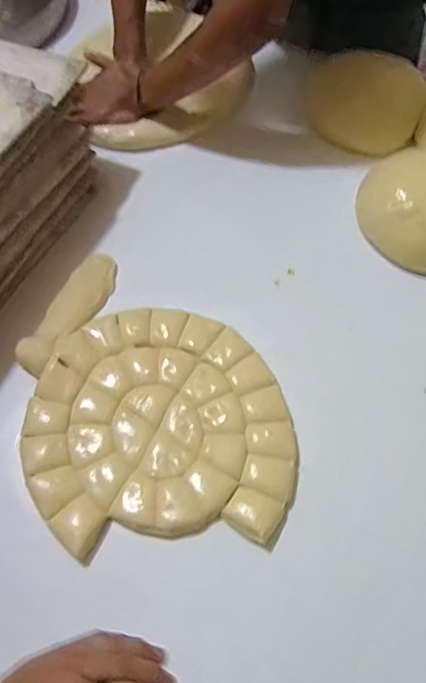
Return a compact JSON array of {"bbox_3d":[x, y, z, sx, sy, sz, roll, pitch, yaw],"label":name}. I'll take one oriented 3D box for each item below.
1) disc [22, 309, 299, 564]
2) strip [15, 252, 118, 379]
[{"bbox_3d":[-0.060,0.083,0.584,0.272,0.021,0.250,-5,62,-2],"label":"disc"},{"bbox_3d":[-0.172,-0.038,0.650,0.052,0.021,0.176,22,65,12],"label":"strip"}]

